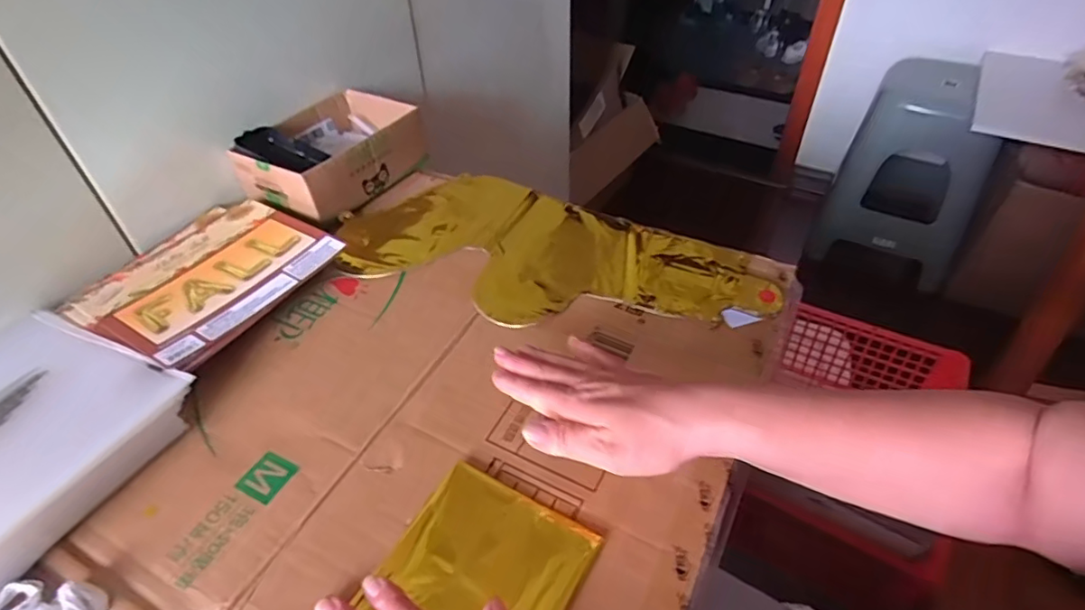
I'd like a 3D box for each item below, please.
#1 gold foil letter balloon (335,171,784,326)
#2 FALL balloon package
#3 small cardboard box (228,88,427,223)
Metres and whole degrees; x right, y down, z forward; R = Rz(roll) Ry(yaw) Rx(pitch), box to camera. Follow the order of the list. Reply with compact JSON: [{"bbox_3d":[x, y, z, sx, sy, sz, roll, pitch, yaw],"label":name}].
[{"bbox_3d":[0.004,-0.055,0.574,0.419,0.013,0.198,18,47,21],"label":"gold foil letter balloon"},{"bbox_3d":[-0.316,-0.025,0.550,0.178,0.027,0.196,19,48,21],"label":"FALL balloon package"},{"bbox_3d":[-0.244,-0.179,0.671,0.138,0.072,0.193,27,51,27],"label":"small cardboard box"}]

